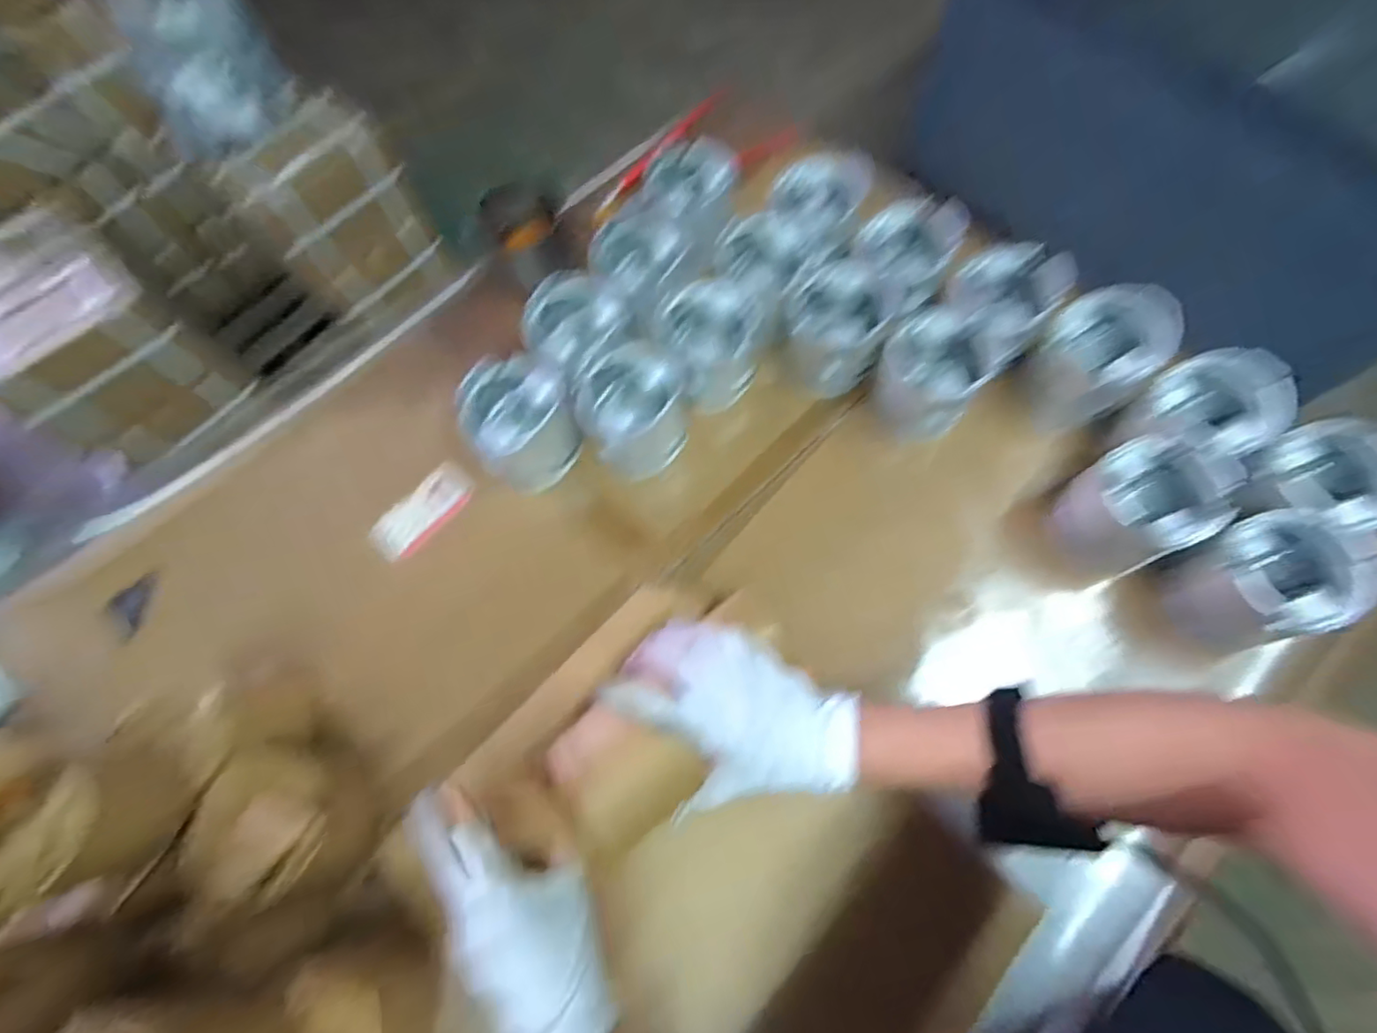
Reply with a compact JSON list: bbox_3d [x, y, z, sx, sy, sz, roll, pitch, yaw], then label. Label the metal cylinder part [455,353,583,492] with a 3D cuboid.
[{"bbox_3d":[-0.159,-0.091,0.562,0.099,0.082,0.096,-16,69,-4],"label":"metal cylinder part"}]

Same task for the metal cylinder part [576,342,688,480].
[{"bbox_3d":[-0.053,-0.100,0.566,0.092,0.070,0.096,-1,69,2],"label":"metal cylinder part"}]

